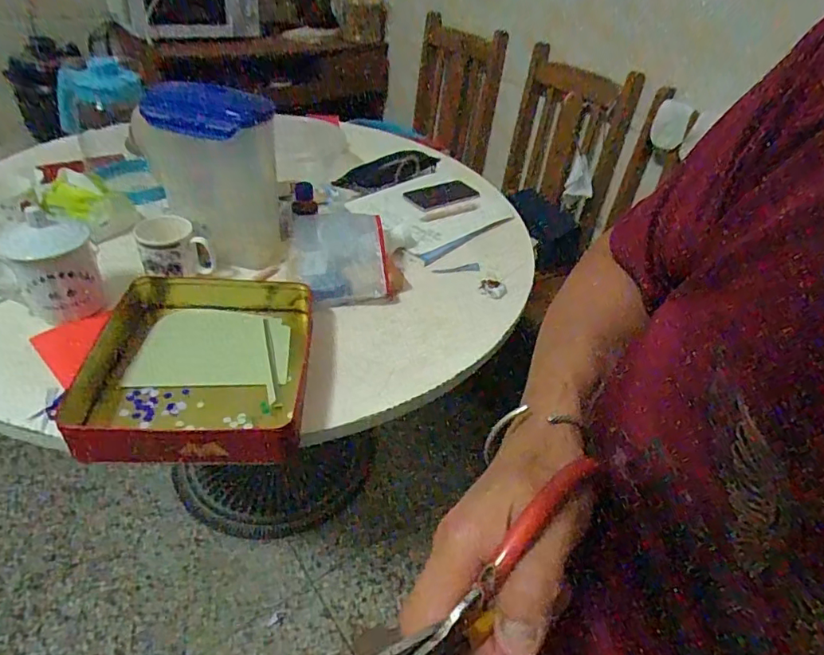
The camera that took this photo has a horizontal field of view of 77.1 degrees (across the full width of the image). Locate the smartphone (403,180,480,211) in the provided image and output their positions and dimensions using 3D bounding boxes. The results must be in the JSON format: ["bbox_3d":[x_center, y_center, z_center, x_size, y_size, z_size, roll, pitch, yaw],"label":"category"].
[{"bbox_3d":[0.068,-0.285,1.117,0.176,0.013,0.092,-21,47,-30],"label":"smartphone"}]

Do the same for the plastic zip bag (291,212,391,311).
[{"bbox_3d":[-0.114,-0.115,0.846,0.149,0.022,0.187,-1,65,-18],"label":"plastic zip bag"}]

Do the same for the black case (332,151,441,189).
[{"bbox_3d":[-0.051,-0.353,1.157,0.274,0.033,0.096,-26,50,-34],"label":"black case"}]

